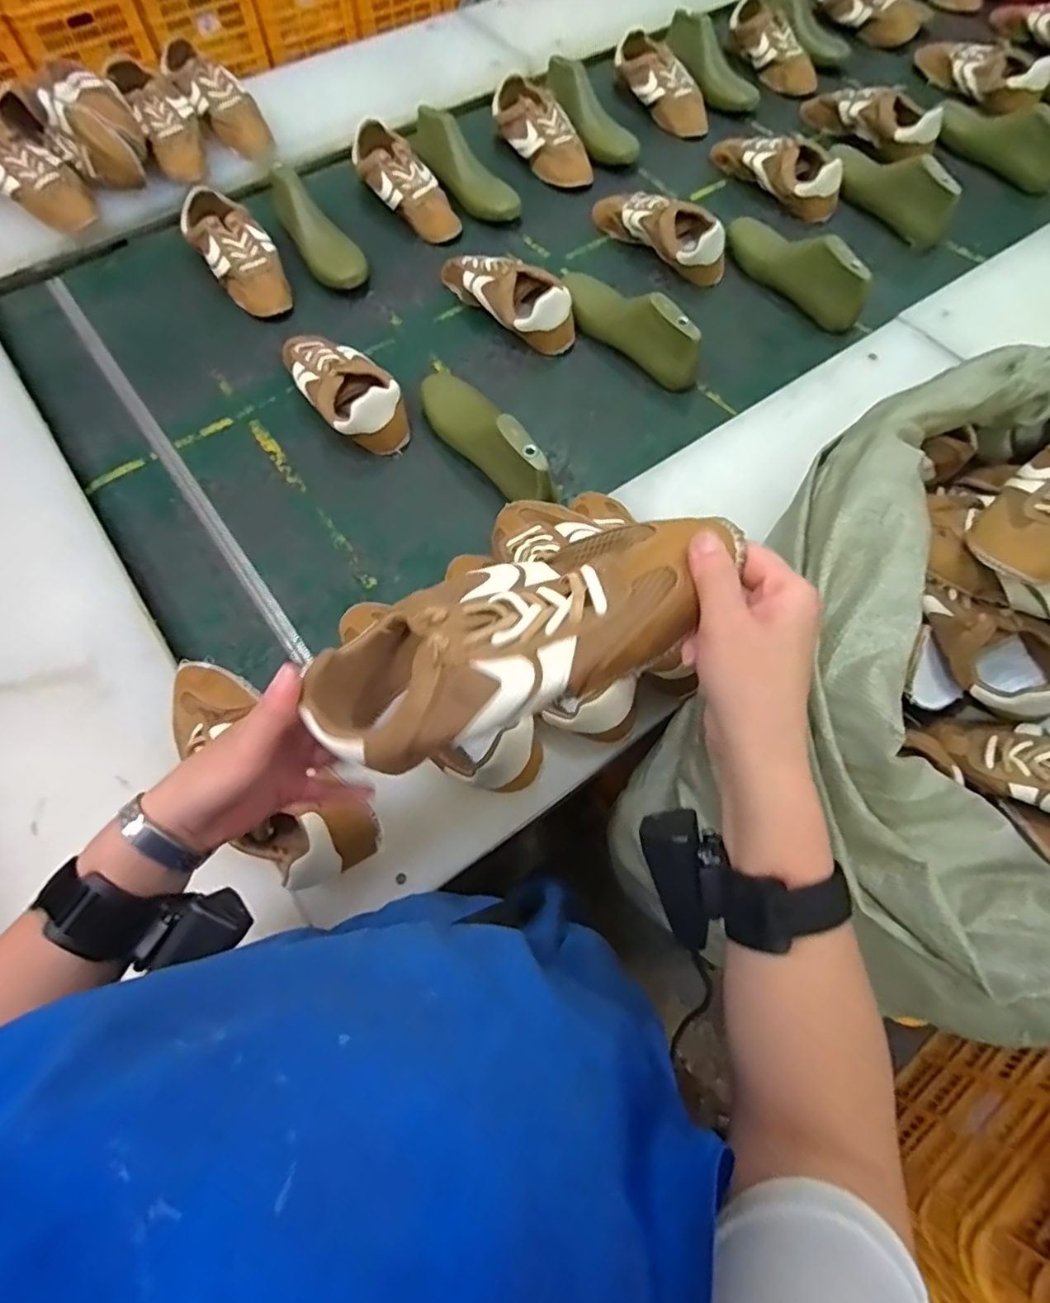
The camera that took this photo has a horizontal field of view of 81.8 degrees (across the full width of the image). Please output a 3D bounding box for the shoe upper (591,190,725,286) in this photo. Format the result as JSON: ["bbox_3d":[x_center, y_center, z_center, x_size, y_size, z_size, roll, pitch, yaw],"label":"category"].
[{"bbox_3d":[0.203,-0.654,0.938,0.078,0.067,0.250,-42,74,-16],"label":"shoe upper"}]

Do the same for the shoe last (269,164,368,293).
[{"bbox_3d":[-0.319,-0.639,0.915,0.089,0.073,0.223,-26,71,-11],"label":"shoe last"}]

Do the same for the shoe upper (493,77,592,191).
[{"bbox_3d":[0.030,-0.891,1.048,0.086,0.063,0.236,-38,88,-15],"label":"shoe upper"}]

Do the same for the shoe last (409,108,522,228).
[{"bbox_3d":[-0.110,-0.812,0.998,0.083,0.070,0.264,-32,72,-13],"label":"shoe last"}]

